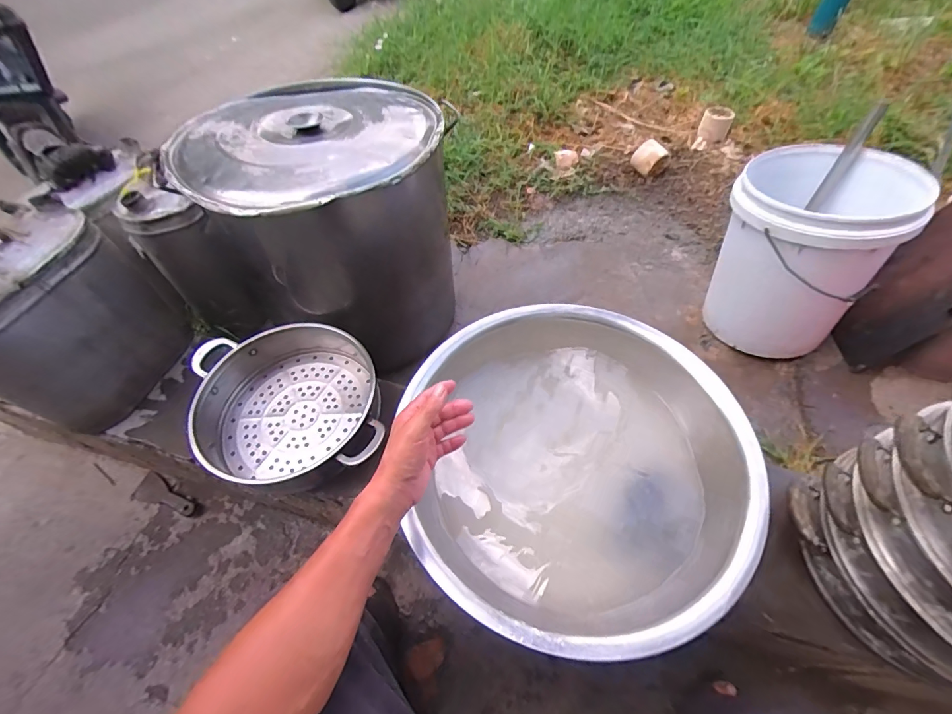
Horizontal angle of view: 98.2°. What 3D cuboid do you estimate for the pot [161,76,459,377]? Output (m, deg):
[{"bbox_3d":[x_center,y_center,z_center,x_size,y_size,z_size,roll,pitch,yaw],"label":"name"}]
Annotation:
[{"bbox_3d":[-0.280,-0.306,0.923,0.445,0.455,0.534,2,56,5],"label":"pot"}]

